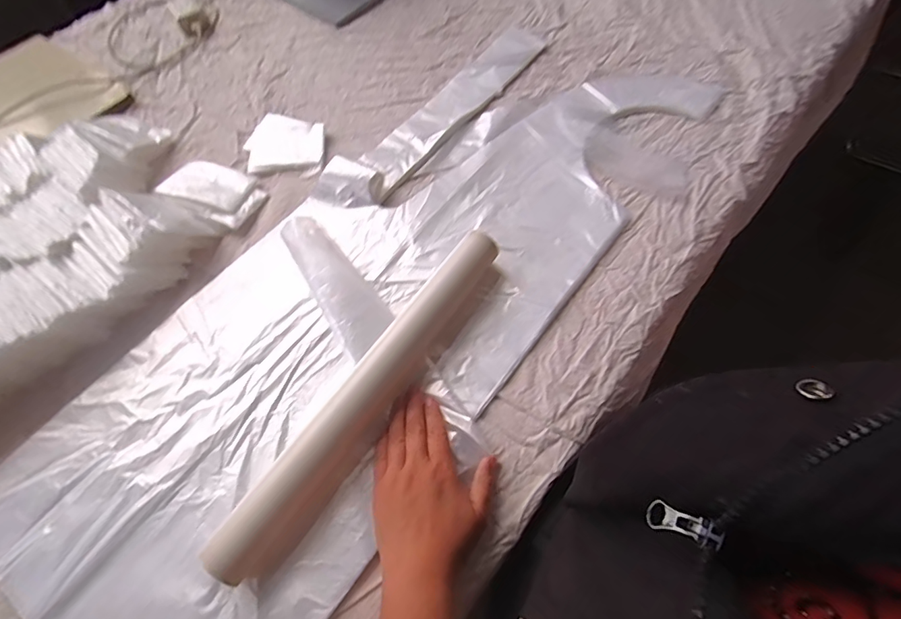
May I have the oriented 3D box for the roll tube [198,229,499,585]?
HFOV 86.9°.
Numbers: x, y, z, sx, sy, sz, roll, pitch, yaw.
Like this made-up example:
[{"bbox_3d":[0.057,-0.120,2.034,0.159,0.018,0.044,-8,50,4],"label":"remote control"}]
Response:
[{"bbox_3d":[-0.074,0.061,0.425,0.047,0.045,0.352,32,68,17],"label":"roll tube"}]

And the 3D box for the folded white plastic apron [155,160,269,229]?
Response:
[{"bbox_3d":[-0.275,-0.141,0.557,0.102,0.025,0.072,21,65,12],"label":"folded white plastic apron"}]

